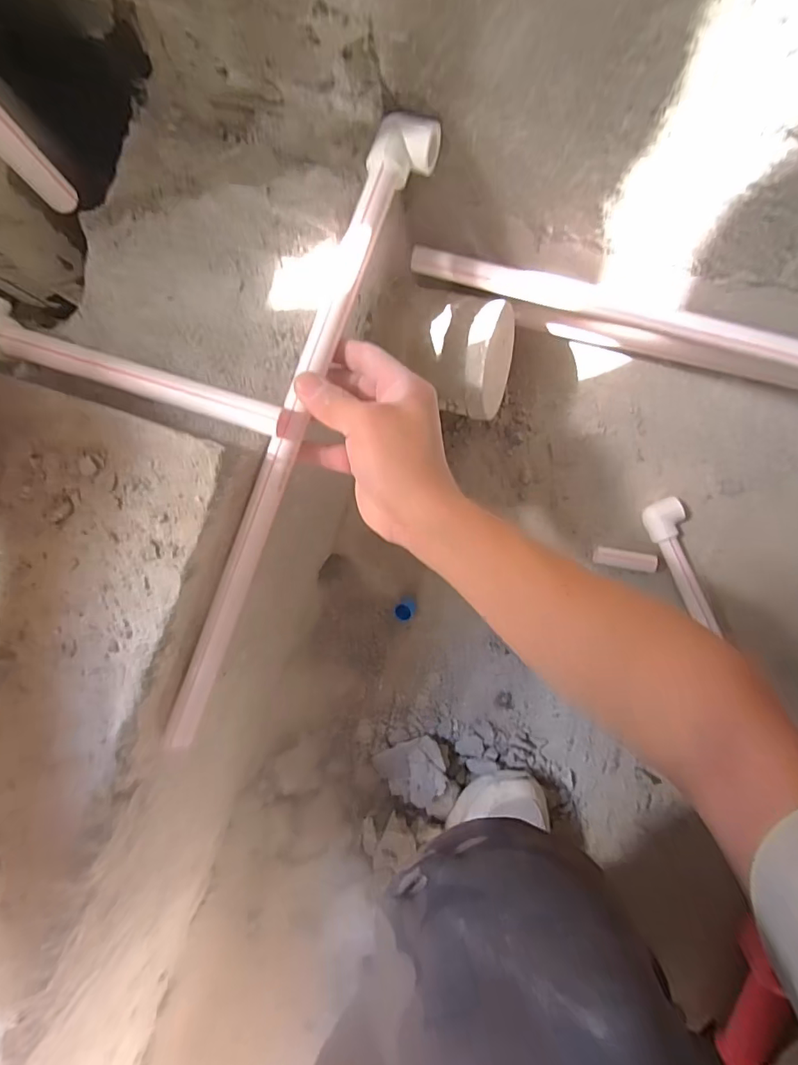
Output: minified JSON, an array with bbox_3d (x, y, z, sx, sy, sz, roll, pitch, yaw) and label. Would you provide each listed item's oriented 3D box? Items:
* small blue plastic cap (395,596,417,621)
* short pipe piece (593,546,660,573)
[{"bbox_3d":[0.009,0.095,0.604,0.022,0.025,0.028,20,90,9],"label":"small blue plastic cap"},{"bbox_3d":[0.264,0.031,0.561,0.067,0.015,0.019,10,88,21],"label":"short pipe piece"}]

